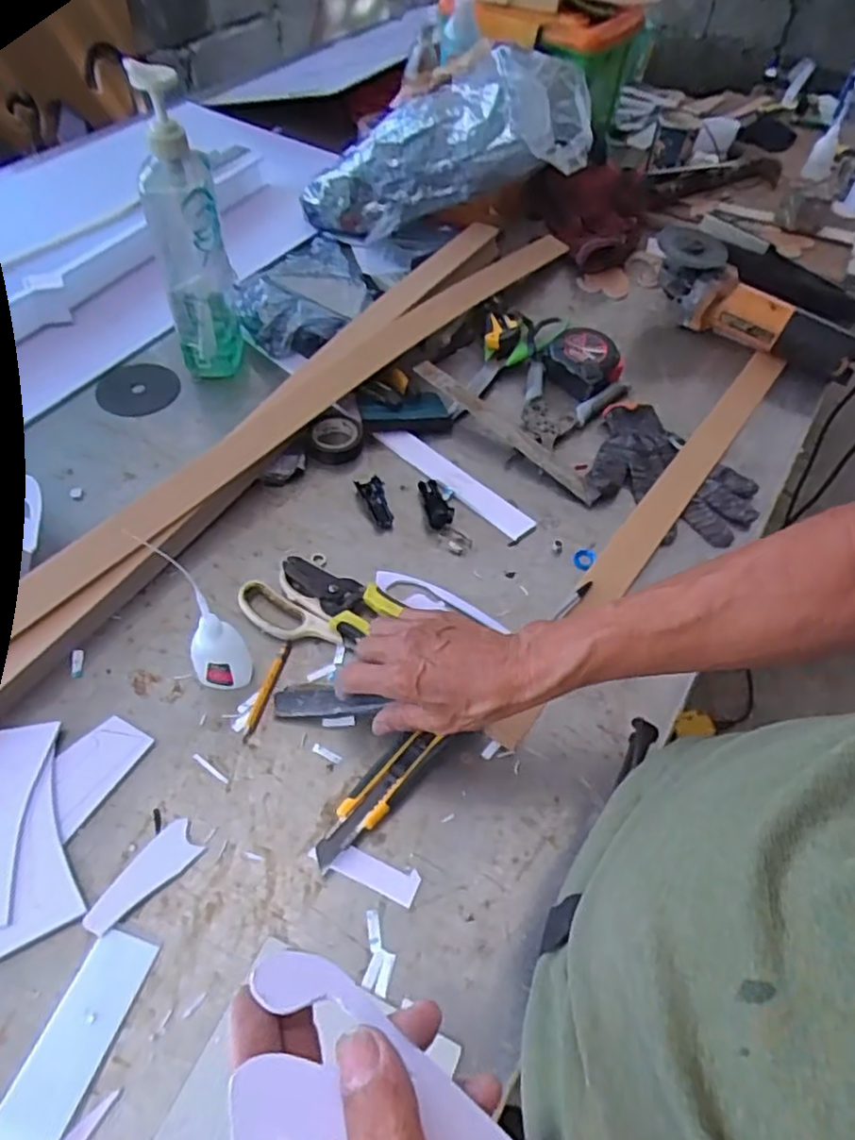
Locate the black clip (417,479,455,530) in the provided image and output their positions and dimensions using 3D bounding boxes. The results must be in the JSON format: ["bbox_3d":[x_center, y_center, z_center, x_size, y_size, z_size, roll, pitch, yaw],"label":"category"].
[{"bbox_3d":[0.009,-0.068,0.676,0.027,0.012,0.064,-8,54,-10],"label":"black clip"}]

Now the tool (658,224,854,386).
[{"bbox_3d":[0.418,-0.333,0.873,0.301,0.081,0.088,34,57,4],"label":"tool"}]

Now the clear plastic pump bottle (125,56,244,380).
[{"bbox_3d":[-0.240,-0.329,0.680,0.067,0.286,0.087,-12,55,-13],"label":"clear plastic pump bottle"}]

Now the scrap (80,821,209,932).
[{"bbox_3d":[-0.191,0.206,0.455,0.031,0.005,0.080,36,58,21],"label":"scrap"}]

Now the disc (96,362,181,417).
[{"bbox_3d":[-0.325,-0.203,0.762,0.086,0.008,0.086,2,53,-3],"label":"disc"}]

